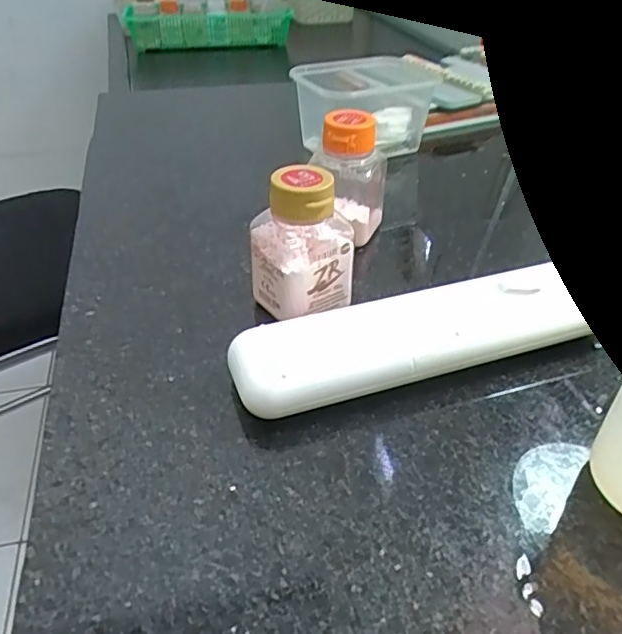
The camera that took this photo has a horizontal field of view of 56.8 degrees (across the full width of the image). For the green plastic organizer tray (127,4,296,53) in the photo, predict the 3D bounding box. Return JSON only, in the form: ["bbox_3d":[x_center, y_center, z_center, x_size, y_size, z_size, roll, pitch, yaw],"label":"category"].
[{"bbox_3d":[-0.186,-0.519,1.035,0.281,0.057,0.098,-8,38,-10],"label":"green plastic organizer tray"}]

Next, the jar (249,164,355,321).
[{"bbox_3d":[-0.006,-0.034,0.280,0.037,0.072,0.041,-26,45,-29],"label":"jar"}]

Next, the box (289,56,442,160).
[{"bbox_3d":[0.039,-0.166,0.462,0.094,0.057,0.084,-14,40,-17],"label":"box"}]

